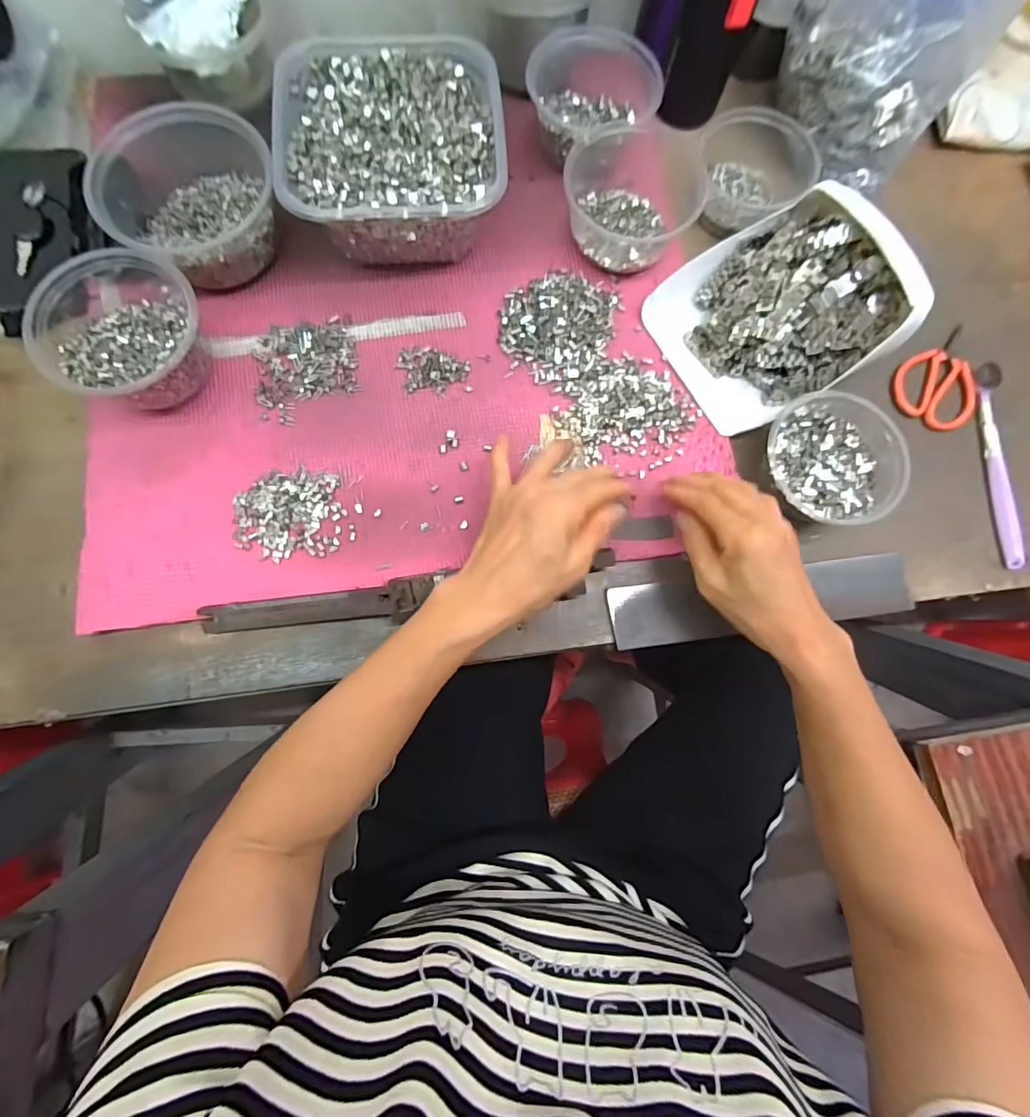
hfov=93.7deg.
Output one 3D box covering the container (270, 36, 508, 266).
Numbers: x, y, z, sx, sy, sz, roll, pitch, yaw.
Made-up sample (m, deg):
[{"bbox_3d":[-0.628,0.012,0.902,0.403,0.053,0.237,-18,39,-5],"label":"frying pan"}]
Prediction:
[{"bbox_3d":[-0.098,-0.328,0.404,0.171,0.073,0.166,-5,79,-4],"label":"container"}]

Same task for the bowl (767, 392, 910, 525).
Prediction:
[{"bbox_3d":[0.242,-0.074,0.383,0.094,0.054,0.100,1,78,-3],"label":"bowl"}]

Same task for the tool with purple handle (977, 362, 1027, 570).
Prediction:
[{"bbox_3d":[0.417,-0.082,0.416,0.016,0.011,0.180,2,78,-2],"label":"tool with purple handle"}]

